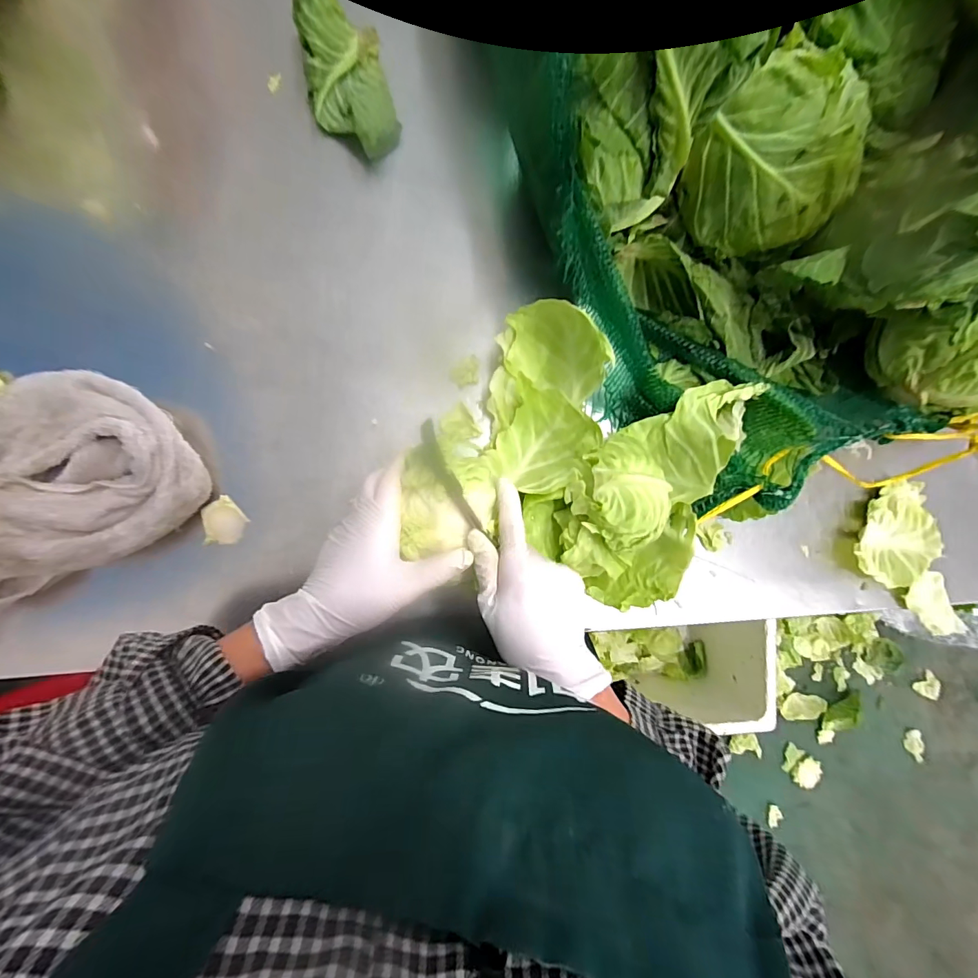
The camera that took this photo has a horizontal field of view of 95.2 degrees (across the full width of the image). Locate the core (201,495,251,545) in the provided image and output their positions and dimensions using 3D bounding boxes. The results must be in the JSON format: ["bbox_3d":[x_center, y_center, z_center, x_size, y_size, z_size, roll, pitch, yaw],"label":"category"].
[{"bbox_3d":[-0.245,0.032,0.411,0.038,0.013,0.037,-41,92,-6],"label":"core"}]

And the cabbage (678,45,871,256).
[{"bbox_3d":[0.248,-0.277,0.389,0.107,0.094,0.125,-43,92,-6],"label":"cabbage"}]

